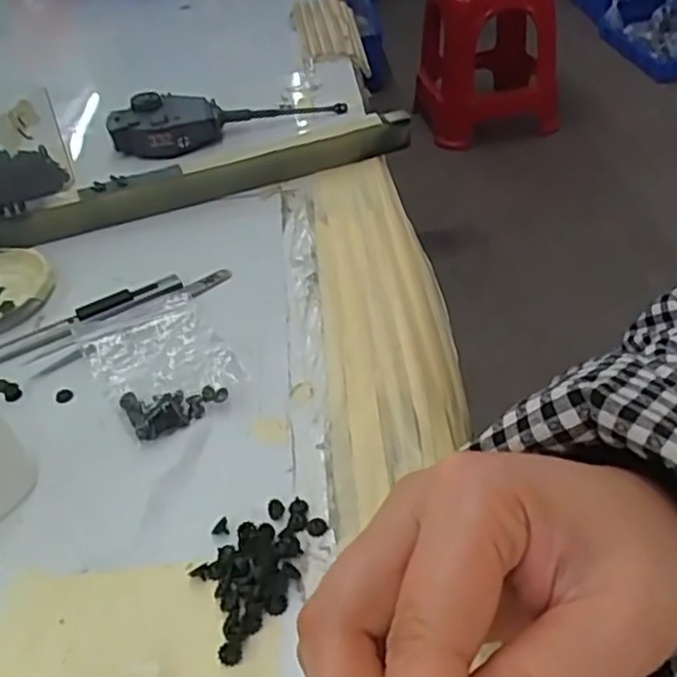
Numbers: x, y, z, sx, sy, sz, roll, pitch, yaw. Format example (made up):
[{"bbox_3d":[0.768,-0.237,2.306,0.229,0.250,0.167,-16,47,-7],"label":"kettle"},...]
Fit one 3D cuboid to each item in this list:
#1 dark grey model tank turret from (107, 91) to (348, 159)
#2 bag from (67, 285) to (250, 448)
[{"bbox_3d":[-0.086,-0.179,0.565,0.186,0.033,0.041,-15,42,-7],"label":"dark grey model tank turret"},{"bbox_3d":[-0.094,0.008,0.368,0.064,0.014,0.097,-23,44,-21],"label":"bag"}]

